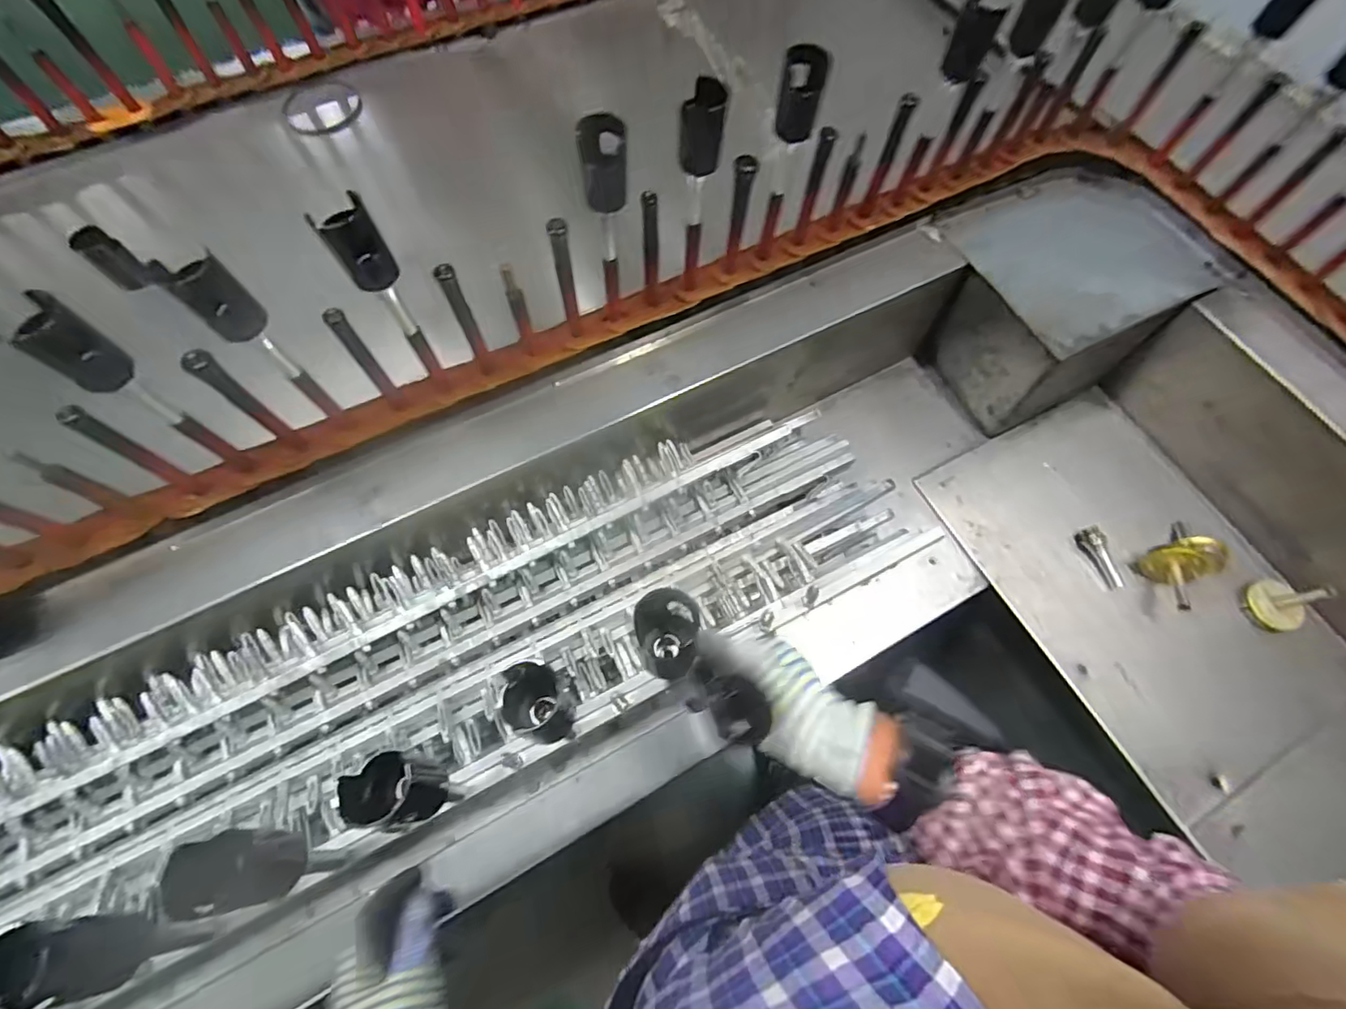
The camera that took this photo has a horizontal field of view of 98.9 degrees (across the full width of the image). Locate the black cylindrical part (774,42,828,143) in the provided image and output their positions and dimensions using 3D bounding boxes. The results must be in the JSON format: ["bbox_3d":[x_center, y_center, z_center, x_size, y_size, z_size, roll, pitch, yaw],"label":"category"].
[{"bbox_3d":[0.120,-0.390,0.548,0.040,0.069,0.038,1,69,-2],"label":"black cylindrical part"}]

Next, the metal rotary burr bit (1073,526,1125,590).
[{"bbox_3d":[0.581,0.071,0.780,0.027,0.027,0.087,-18,71,-9],"label":"metal rotary burr bit"}]

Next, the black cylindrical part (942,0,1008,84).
[{"bbox_3d":[0.302,-0.470,0.583,0.038,0.070,0.022,25,70,7],"label":"black cylindrical part"}]

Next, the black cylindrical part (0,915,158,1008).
[{"bbox_3d":[-0.344,0.257,0.323,0.050,0.066,0.045,-18,71,-9],"label":"black cylindrical part"}]

